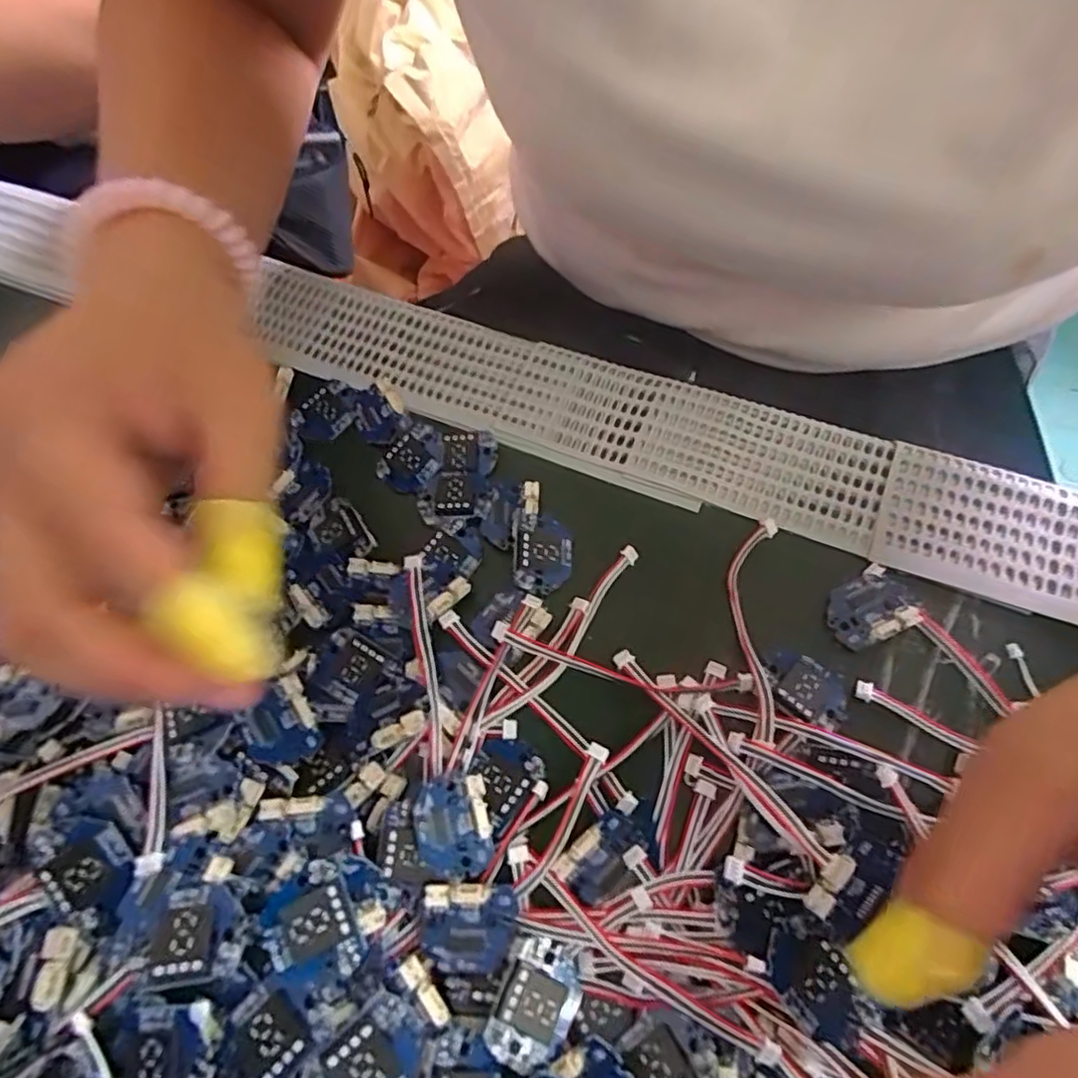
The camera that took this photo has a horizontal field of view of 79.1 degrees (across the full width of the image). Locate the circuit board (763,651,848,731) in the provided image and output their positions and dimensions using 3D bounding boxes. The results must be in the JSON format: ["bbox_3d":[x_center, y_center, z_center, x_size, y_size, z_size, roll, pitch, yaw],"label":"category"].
[{"bbox_3d":[0.088,0.049,0.217,0.029,0.004,0.021,37,75,17],"label":"circuit board"}]

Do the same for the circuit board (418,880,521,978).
[{"bbox_3d":[-0.021,0.111,0.187,0.027,0.007,0.022,-1,68,5],"label":"circuit board"}]

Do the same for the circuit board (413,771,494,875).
[{"bbox_3d":[-0.026,0.087,0.197,0.022,0.006,0.027,-3,64,-21],"label":"circuit board"}]

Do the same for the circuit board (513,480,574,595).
[{"bbox_3d":[0.001,-0.002,0.245,0.022,0.008,0.043,-5,68,3],"label":"circuit board"}]

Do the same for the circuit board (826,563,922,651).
[{"bbox_3d":[0.116,0.024,0.226,0.031,0.007,0.023,-33,69,-8],"label":"circuit board"}]

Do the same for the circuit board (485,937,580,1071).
[{"bbox_3d":[-0.001,0.126,0.177,0.020,0.009,0.029,20,71,12],"label":"circuit board"}]

